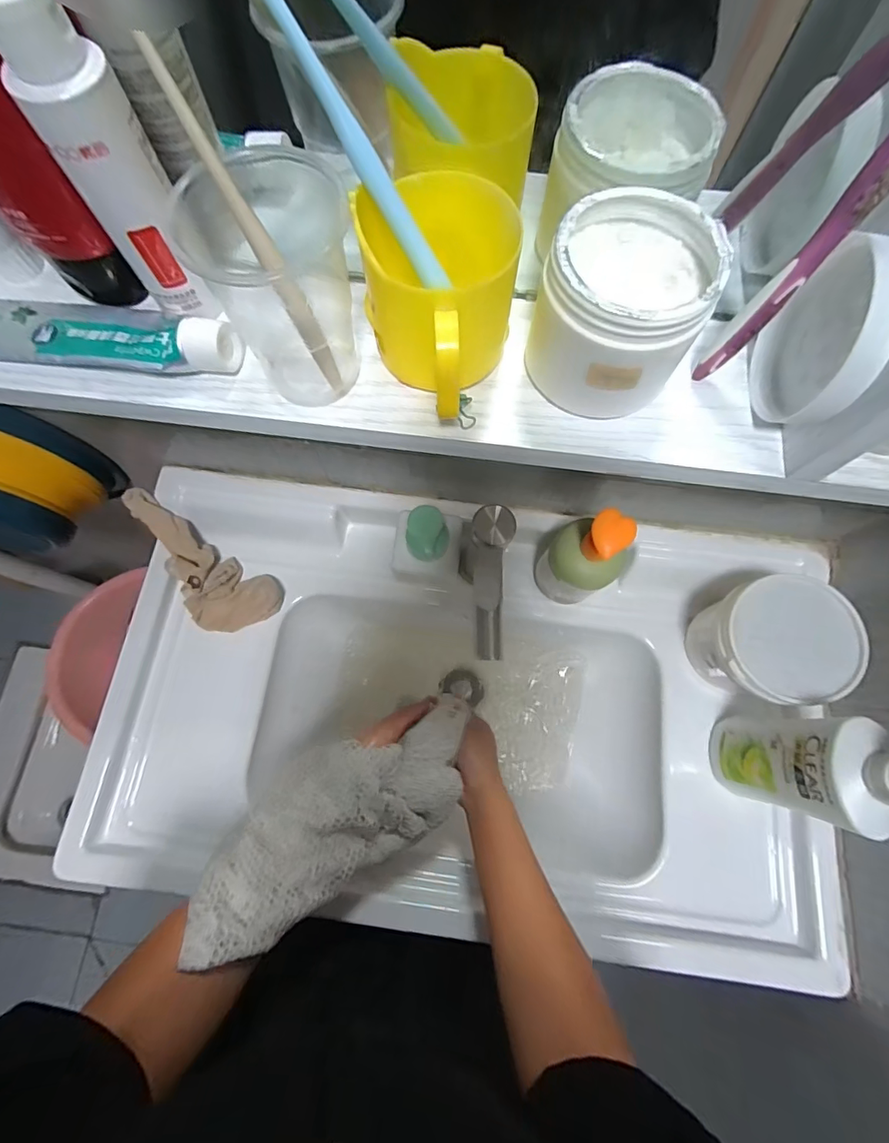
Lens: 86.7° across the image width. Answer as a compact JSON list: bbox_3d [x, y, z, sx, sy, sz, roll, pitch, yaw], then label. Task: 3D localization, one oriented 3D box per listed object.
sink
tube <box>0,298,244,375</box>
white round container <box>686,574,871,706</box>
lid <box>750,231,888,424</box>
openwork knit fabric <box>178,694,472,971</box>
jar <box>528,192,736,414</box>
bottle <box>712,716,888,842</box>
[{"bbox_3d":[0.022,0.168,0.587,0.782,0.183,0.453,8,74,2],"label":"sink"},{"bbox_3d":[-0.196,-0.131,0.256,0.169,0.026,0.045,9,74,2],"label":"tube"},{"bbox_3d":[0.339,0.080,0.512,0.121,0.129,0.120,0,74,0],"label":"white round container"},{"bbox_3d":[0.178,-0.112,0.222,0.019,0.079,0.081,14,74,4],"label":"lid"},{"bbox_3d":[-0.079,0.202,0.400,0.253,0.061,0.102,-23,74,-33],"label":"openwork knit fabric"},{"bbox_3d":[0.086,-0.127,0.233,0.072,0.069,0.074,0,74,0],"label":"jar"},{"bbox_3d":[0.328,0.175,0.418,0.051,0.250,0.086,2,74,0],"label":"bottle"}]

